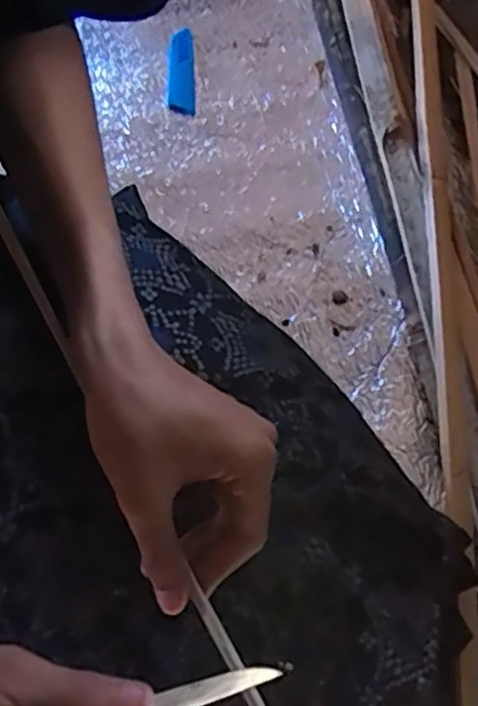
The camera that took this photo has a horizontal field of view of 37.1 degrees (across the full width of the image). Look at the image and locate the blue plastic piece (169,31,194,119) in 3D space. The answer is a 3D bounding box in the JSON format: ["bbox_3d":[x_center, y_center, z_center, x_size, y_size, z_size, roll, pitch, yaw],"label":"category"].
[{"bbox_3d":[-0.052,-0.257,0.652,0.022,0.012,0.094,-2,64,1],"label":"blue plastic piece"}]

